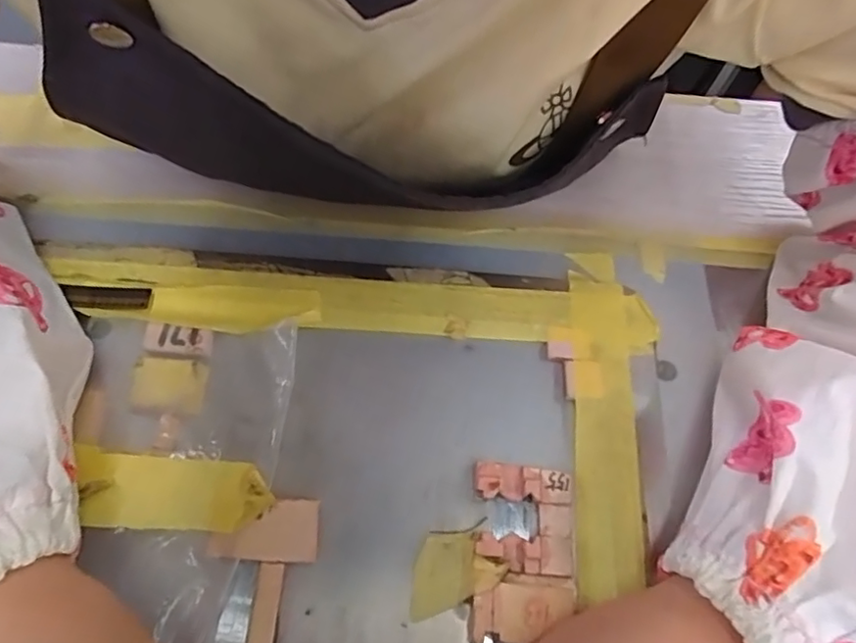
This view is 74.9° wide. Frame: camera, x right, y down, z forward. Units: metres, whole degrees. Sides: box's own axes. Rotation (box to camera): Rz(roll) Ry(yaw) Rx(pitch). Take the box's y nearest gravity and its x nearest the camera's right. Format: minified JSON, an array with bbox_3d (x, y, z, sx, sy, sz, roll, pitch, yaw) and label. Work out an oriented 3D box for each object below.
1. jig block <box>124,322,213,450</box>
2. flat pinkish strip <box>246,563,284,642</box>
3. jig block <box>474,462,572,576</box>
[{"bbox_3d":[-0.103,0.023,0.219,0.028,0.005,0.047,7,64,0],"label":"jig block"},{"bbox_3d":[-0.055,0.101,0.186,0.008,0.004,0.038,6,64,0],"label":"flat pinkish strip"},{"bbox_3d":[0.035,0.072,0.205,0.036,0.005,0.036,7,64,1],"label":"jig block"}]

